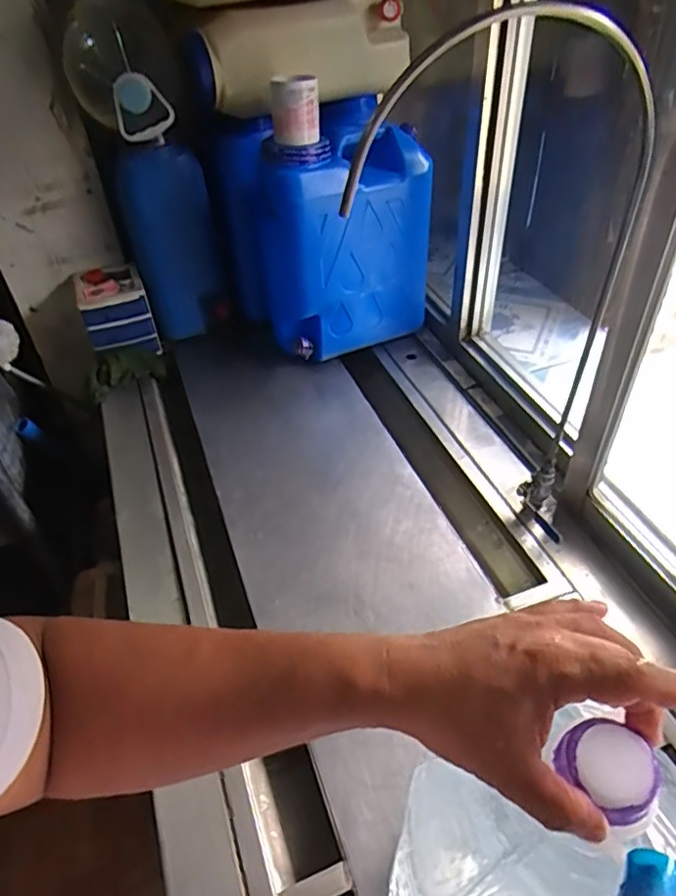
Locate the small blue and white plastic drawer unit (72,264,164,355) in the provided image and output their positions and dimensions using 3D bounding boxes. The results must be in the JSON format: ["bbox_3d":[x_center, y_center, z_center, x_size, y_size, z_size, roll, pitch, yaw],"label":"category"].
[{"bbox_3d":[-0.484,-0.296,1.321,0.138,0.148,0.166,-19,45,-15],"label":"small blue and white plastic drawer unit"}]

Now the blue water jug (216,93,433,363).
[{"bbox_3d":[-0.028,-0.424,1.251,0.354,0.408,0.290,-23,47,-19],"label":"blue water jug"}]

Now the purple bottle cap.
[{"bbox_3d":[0.137,0.163,0.304,0.043,0.017,0.044,-2,43,2],"label":"purple bottle cap"}]

